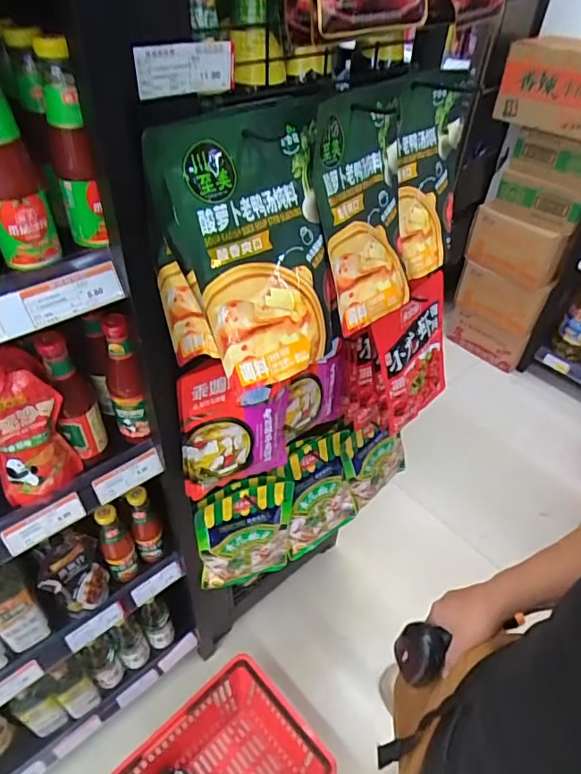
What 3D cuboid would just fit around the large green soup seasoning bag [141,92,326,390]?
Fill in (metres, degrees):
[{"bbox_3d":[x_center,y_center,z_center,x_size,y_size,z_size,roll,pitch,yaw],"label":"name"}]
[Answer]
[{"bbox_3d":[-0.026,-0.145,0.519,0.177,0.250,0.042,-30,27,-28],"label":"large green soup seasoning bag"}]

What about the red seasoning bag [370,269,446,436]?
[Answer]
[{"bbox_3d":[0.216,-0.058,0.866,0.158,0.268,0.021,-37,41,-23],"label":"red seasoning bag"}]

